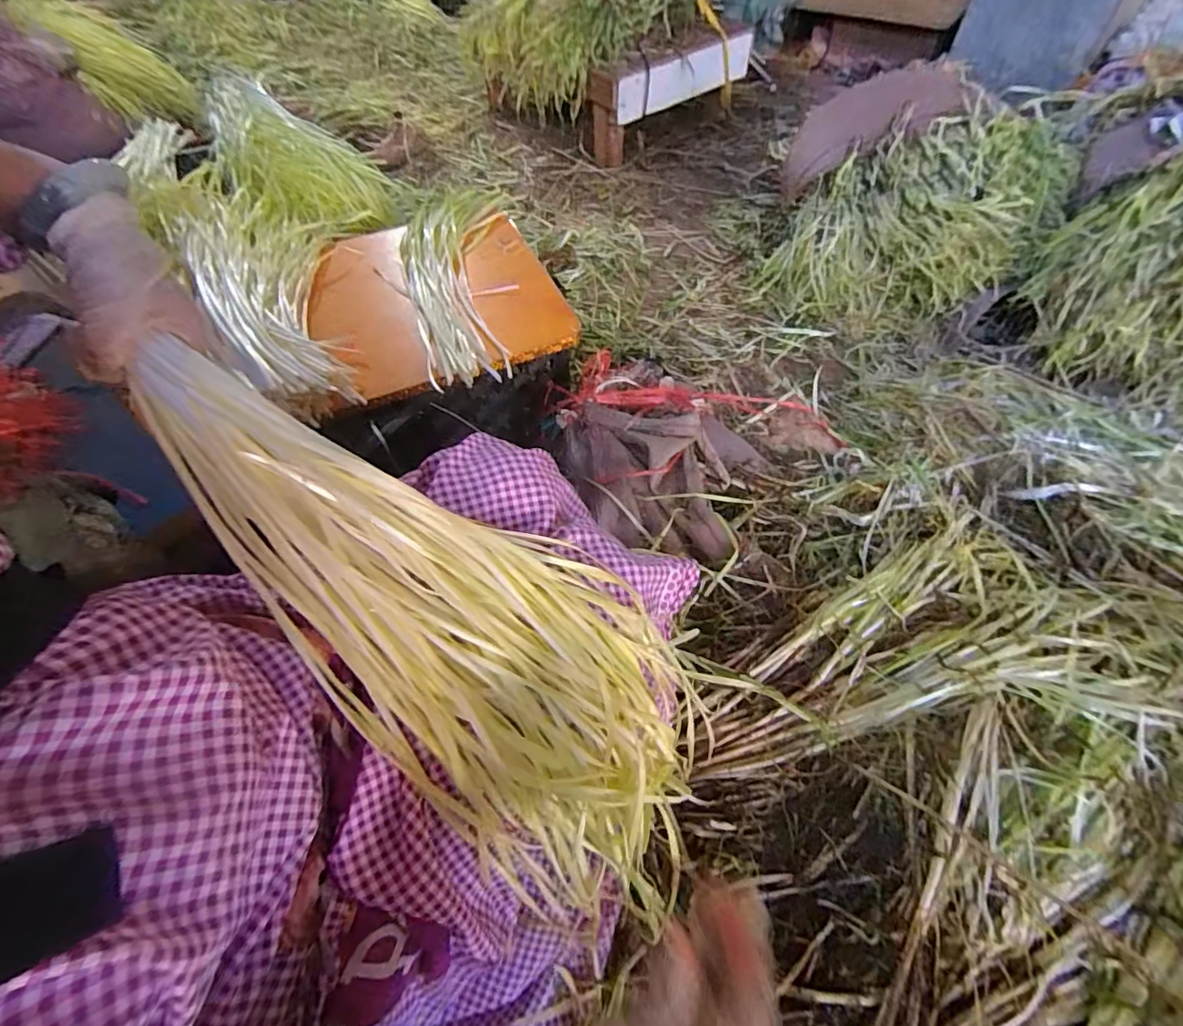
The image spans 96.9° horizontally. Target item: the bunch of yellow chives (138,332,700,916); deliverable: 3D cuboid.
[{"bbox_3d":[-0.106,0.088,0.413,0.506,0.074,0.217,45,64,-9],"label":"bunch of yellow chives"}]

